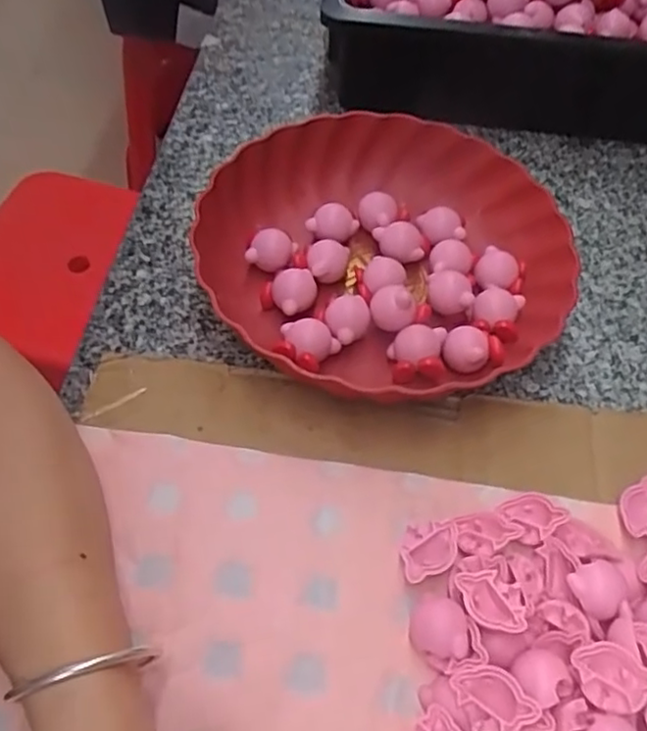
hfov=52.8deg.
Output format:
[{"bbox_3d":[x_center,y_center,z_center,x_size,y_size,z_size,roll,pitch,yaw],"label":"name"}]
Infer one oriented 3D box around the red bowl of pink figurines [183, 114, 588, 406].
[{"bbox_3d":[0.042,-0.081,0.450,0.239,0.051,0.232,2,53,-2],"label":"red bowl of pink figurines"}]

